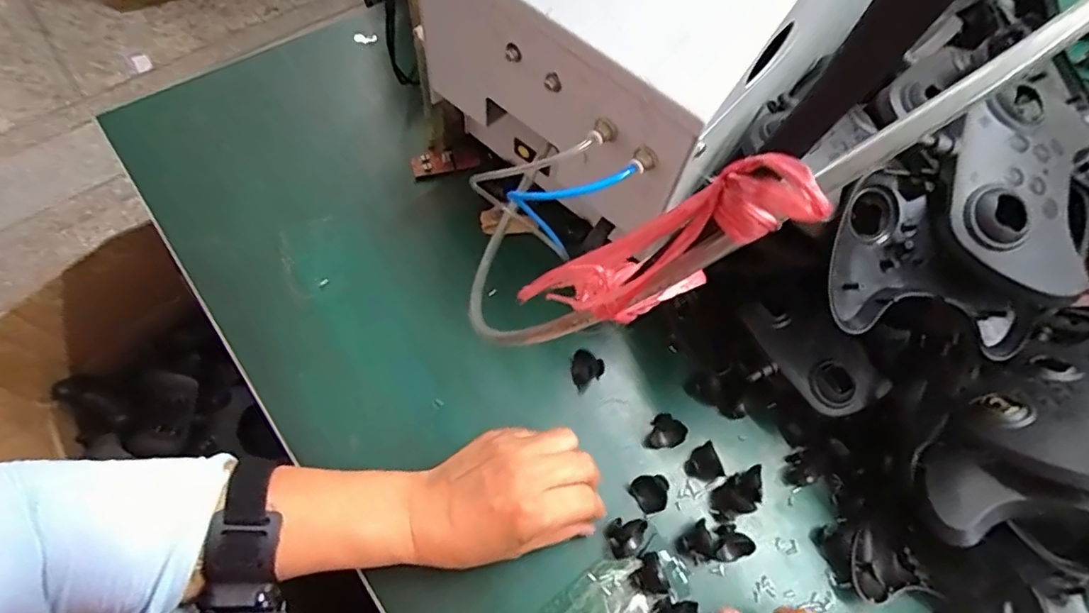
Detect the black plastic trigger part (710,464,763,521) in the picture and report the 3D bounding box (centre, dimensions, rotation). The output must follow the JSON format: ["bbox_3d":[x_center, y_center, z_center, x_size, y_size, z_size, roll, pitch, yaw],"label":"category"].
[{"bbox_3d":[0.138,0.134,0.403,0.043,0.017,0.024,-26,68,-15],"label":"black plastic trigger part"}]

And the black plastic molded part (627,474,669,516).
[{"bbox_3d":[0.076,0.131,0.401,0.024,0.017,0.026,-22,67,-13],"label":"black plastic molded part"}]

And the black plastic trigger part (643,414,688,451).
[{"bbox_3d":[0.089,0.095,0.423,0.025,0.016,0.026,1,64,-3],"label":"black plastic trigger part"}]

